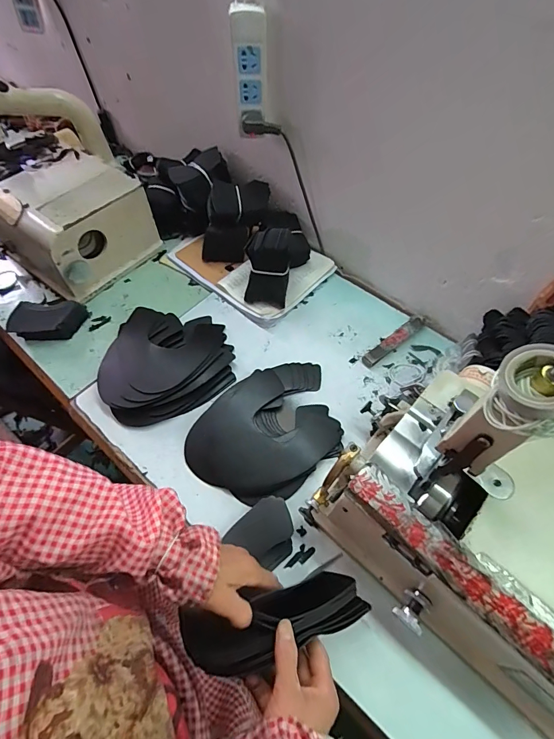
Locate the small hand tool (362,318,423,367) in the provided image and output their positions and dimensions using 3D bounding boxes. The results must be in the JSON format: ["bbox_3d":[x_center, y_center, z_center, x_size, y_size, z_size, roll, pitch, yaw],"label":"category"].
[{"bbox_3d":[0.211,-0.050,0.690,0.139,0.018,0.022,-35,64,-18],"label":"small hand tool"}]

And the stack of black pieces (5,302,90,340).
[{"bbox_3d":[-0.430,-0.091,0.716,0.126,0.040,0.073,-4,59,-1],"label":"stack of black pieces"}]

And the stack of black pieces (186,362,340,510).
[{"bbox_3d":[-0.011,0.094,0.604,0.254,0.028,0.191,-34,64,-17],"label":"stack of black pieces"}]

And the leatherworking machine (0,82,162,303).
[{"bbox_3d":[-0.440,-0.374,0.741,0.312,0.315,0.284,34,66,19],"label":"leatherworking machine"}]

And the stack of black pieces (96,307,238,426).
[{"bbox_3d":[-0.200,-0.027,0.674,0.224,0.039,0.233,-19,61,-10],"label":"stack of black pieces"}]

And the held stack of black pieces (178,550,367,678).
[{"bbox_3d":[0.002,0.266,0.406,0.199,0.056,0.069,-11,58,-13],"label":"held stack of black pieces"}]

